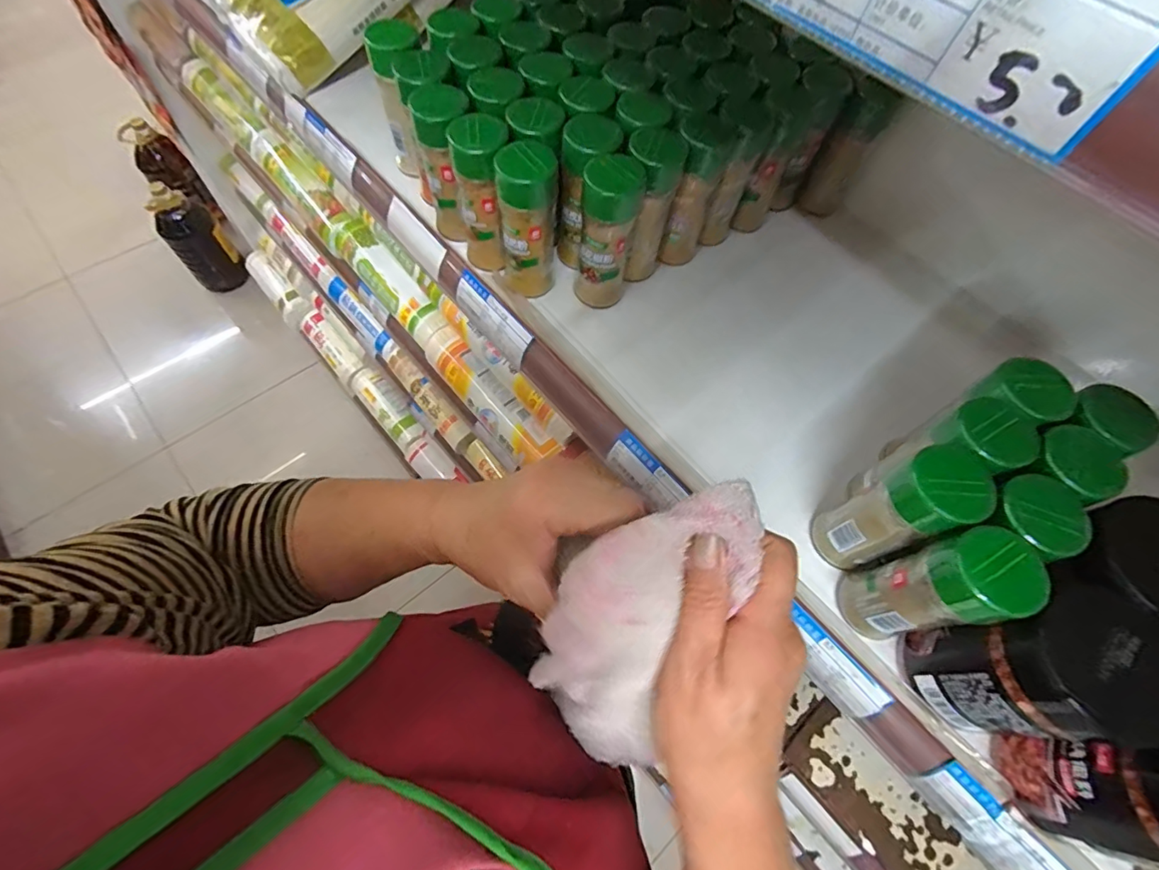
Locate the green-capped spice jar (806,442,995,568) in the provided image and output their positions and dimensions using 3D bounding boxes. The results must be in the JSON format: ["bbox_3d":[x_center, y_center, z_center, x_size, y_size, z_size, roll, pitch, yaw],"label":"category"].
[{"bbox_3d":[0.178,0.045,0.296,0.040,0.104,0.038,1,64,-3],"label":"green-capped spice jar"}]

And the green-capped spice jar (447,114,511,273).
[{"bbox_3d":[-0.068,-0.177,0.388,0.038,0.104,0.042,25,65,8],"label":"green-capped spice jar"}]

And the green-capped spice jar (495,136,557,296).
[{"bbox_3d":[-0.039,-0.154,0.378,0.040,0.103,0.043,1,64,-3],"label":"green-capped spice jar"}]

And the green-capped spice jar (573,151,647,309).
[{"bbox_3d":[0.021,-0.146,0.385,0.039,0.105,0.043,8,64,0],"label":"green-capped spice jar"}]

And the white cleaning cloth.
[{"bbox_3d":[0.029,0.085,0.247,0.072,0.082,0.123,26,65,9],"label":"white cleaning cloth"}]

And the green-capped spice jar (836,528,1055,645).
[{"bbox_3d":[0.184,0.084,0.277,0.038,0.105,0.039,1,64,-3],"label":"green-capped spice jar"}]

